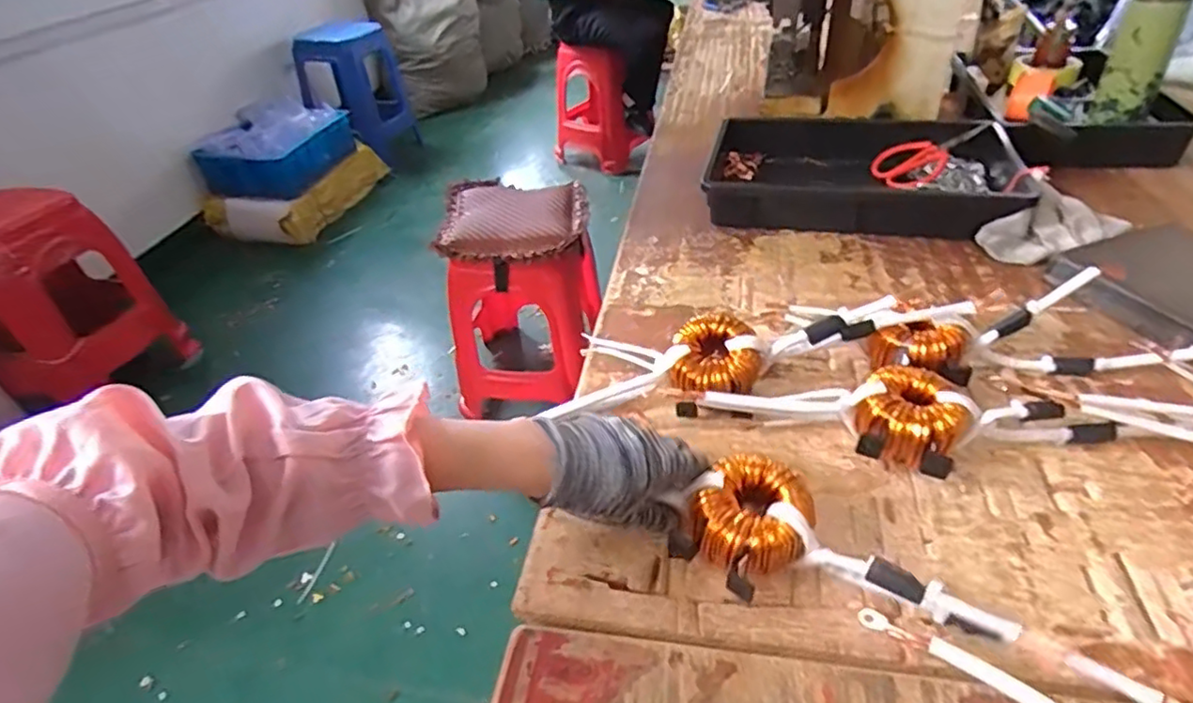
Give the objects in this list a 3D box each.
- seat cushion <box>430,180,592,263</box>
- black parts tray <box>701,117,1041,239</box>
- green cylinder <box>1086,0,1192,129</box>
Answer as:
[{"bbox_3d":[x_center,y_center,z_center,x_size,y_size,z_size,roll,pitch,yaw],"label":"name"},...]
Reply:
[{"bbox_3d":[-0.195,-0.304,1.434,0.339,0.055,0.301,2,39,9],"label":"seat cushion"},{"bbox_3d":[0.348,-0.236,0.847,0.373,0.062,0.249,7,40,15],"label":"black parts tray"},{"bbox_3d":[0.720,-0.400,0.836,0.066,0.223,0.058,26,48,33],"label":"green cylinder"}]

